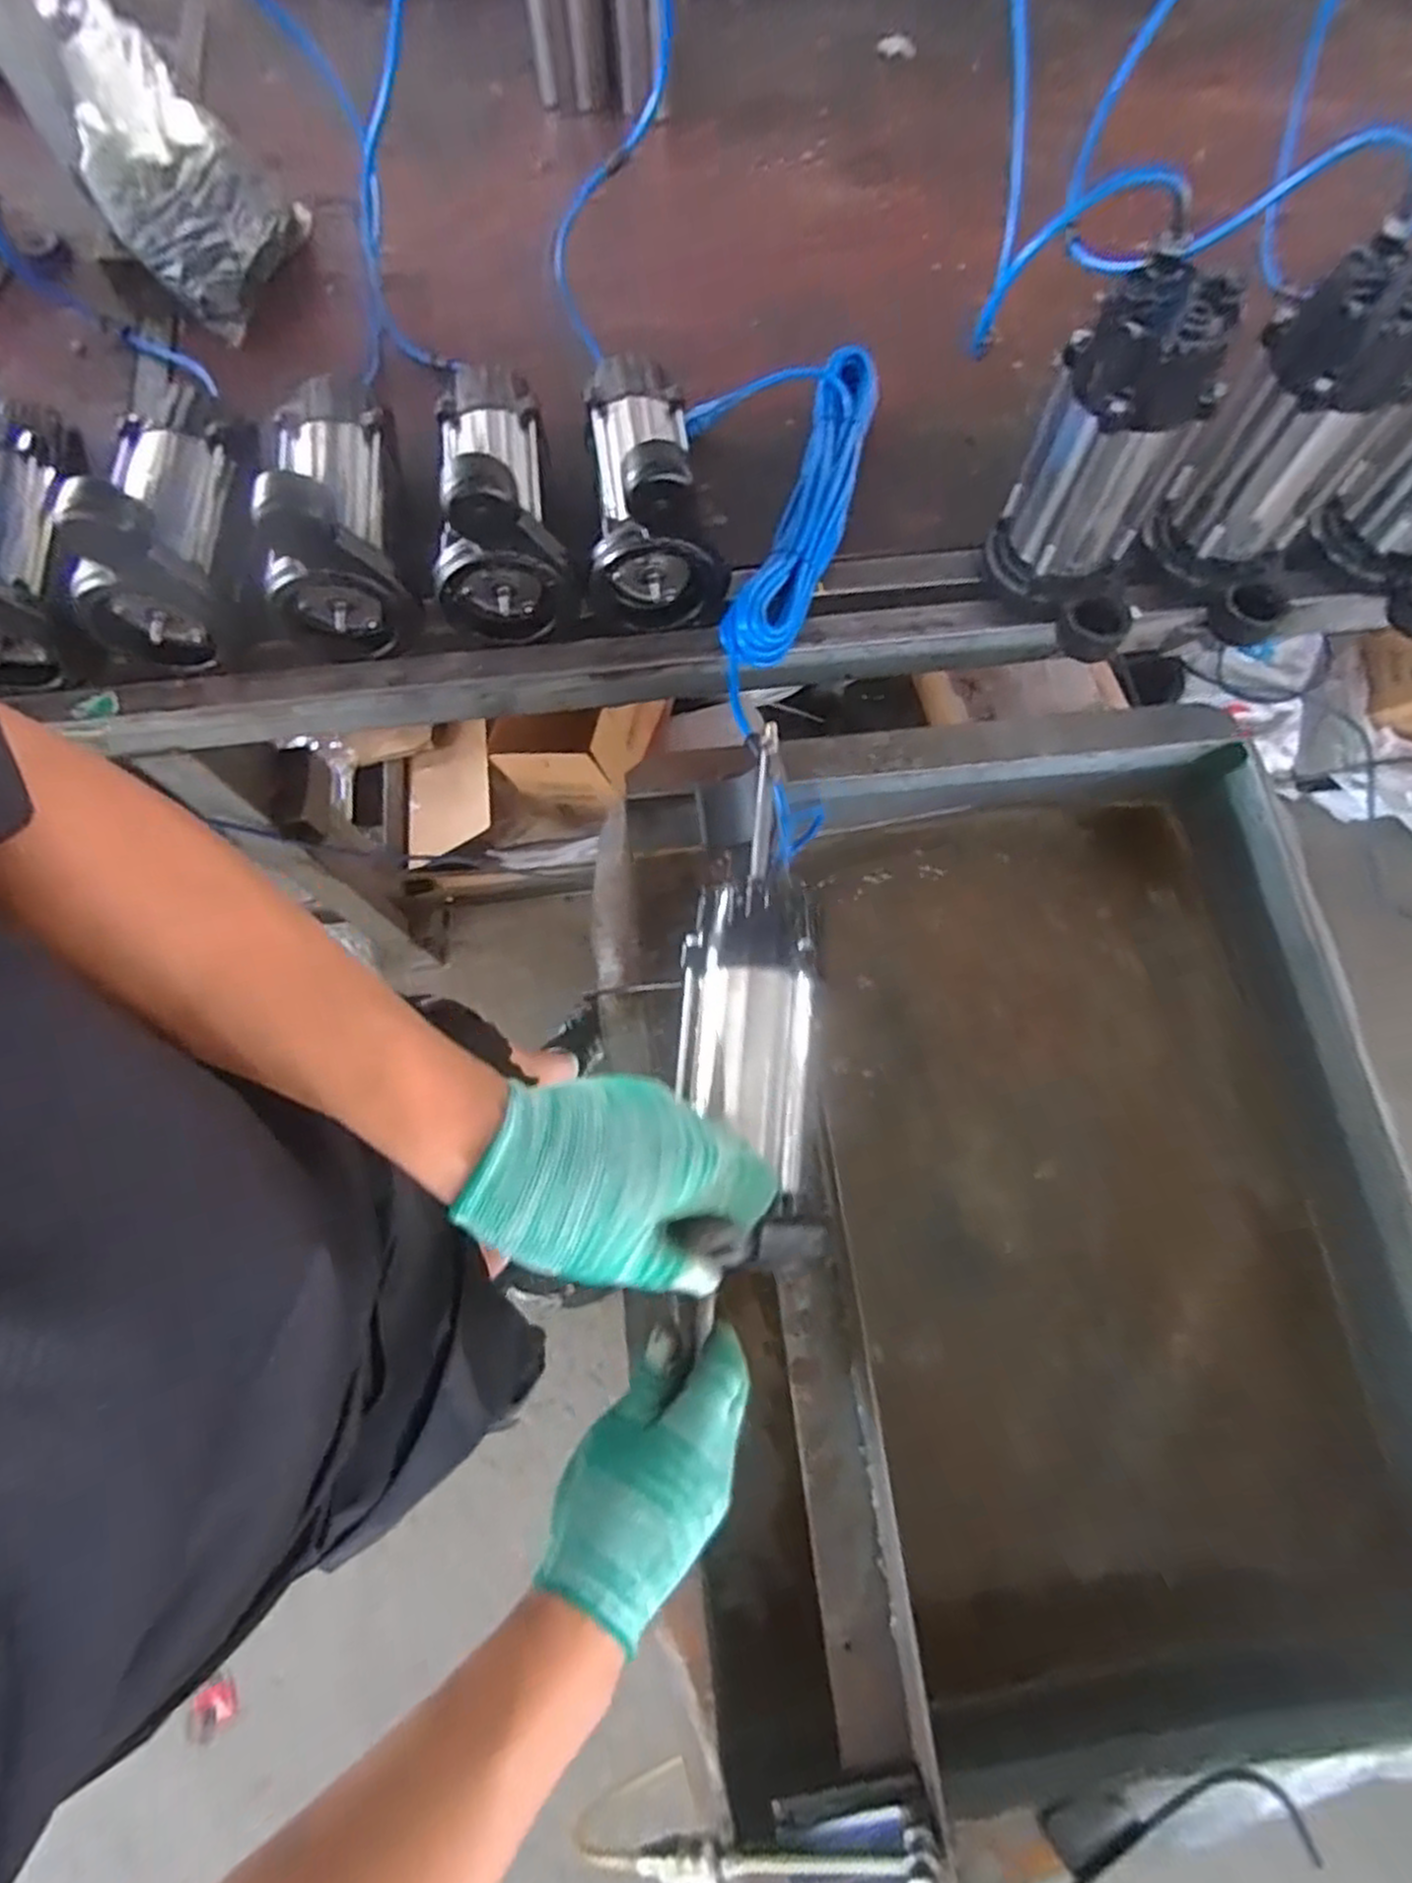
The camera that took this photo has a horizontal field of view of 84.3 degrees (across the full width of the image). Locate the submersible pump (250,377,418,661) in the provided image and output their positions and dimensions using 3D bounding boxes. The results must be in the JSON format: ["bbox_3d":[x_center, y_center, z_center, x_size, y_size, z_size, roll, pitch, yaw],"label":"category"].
[{"bbox_3d":[-0.319,-0.377,0.670,0.104,0.160,0.210,-6,73,-2],"label":"submersible pump"}]

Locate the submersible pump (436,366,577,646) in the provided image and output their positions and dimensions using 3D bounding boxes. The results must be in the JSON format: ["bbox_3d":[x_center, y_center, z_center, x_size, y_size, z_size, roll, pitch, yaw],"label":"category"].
[{"bbox_3d":[-0.184,-0.403,0.673,0.114,0.161,0.225,-7,73,-3],"label":"submersible pump"}]

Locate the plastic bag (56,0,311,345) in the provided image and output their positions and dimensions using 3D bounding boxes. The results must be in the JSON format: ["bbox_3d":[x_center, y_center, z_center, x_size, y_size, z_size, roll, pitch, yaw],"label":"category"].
[{"bbox_3d":[-0.498,-0.739,0.751,0.171,0.165,0.146,-21,74,-7],"label":"plastic bag"}]

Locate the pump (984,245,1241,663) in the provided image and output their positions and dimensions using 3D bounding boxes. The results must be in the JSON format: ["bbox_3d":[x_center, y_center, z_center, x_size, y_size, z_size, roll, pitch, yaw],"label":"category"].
[{"bbox_3d":[0.316,-0.357,0.619,0.119,0.235,0.145,12,73,3],"label":"pump"}]

